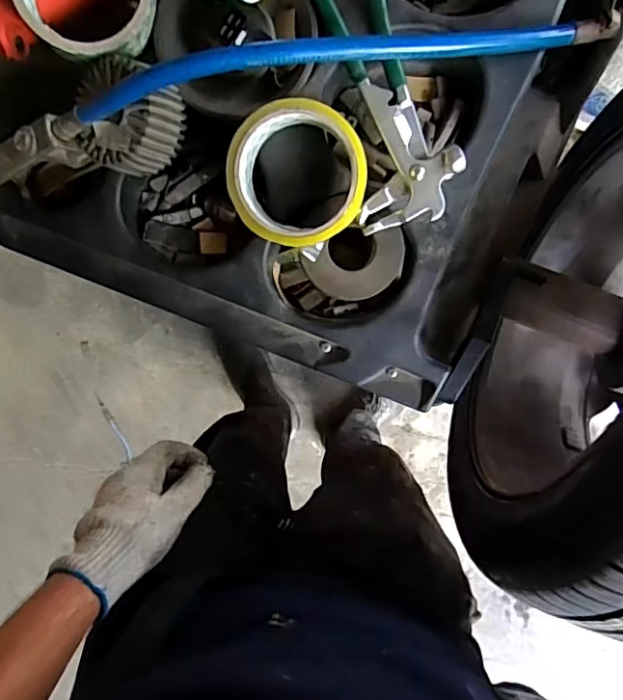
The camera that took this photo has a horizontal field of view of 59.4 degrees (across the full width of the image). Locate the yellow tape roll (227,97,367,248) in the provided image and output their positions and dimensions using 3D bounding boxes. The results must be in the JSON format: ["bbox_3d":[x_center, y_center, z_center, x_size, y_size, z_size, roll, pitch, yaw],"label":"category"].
[{"bbox_3d":[-0.009,-0.118,0.378,0.092,0.048,0.089,0,98,3],"label":"yellow tape roll"}]

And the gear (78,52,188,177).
[{"bbox_3d":[-0.127,-0.157,0.367,0.071,0.032,0.067,0,98,3],"label":"gear"}]

